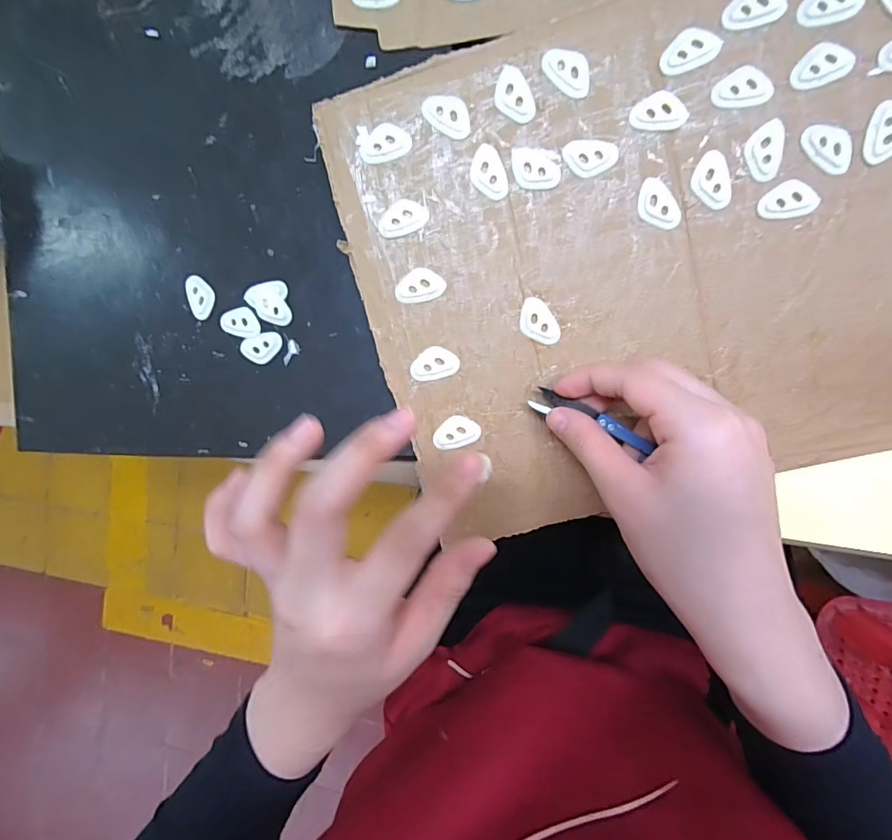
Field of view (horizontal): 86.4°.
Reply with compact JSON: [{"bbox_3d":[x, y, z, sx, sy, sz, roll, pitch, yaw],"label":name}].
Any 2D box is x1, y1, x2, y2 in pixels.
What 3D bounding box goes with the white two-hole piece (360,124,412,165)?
[{"bbox_3d":[-0.031,-0.139,0.236,0.026,0.004,0.017,-13,92,9],"label":"white two-hole piece"}]

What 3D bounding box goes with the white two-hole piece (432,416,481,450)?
[{"bbox_3d":[0.005,0.007,0.260,0.026,0.004,0.017,-21,90,9],"label":"white two-hole piece"}]

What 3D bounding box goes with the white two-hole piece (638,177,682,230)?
[{"bbox_3d":[0.104,-0.105,0.232,0.016,0.004,0.026,-38,87,9],"label":"white two-hole piece"}]

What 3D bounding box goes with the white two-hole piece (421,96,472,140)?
[{"bbox_3d":[0.001,-0.150,0.232,0.025,0.004,0.016,39,98,4],"label":"white two-hole piece"}]

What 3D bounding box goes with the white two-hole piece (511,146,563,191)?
[{"bbox_3d":[0.044,-0.124,0.235,0.024,0.004,0.018,9,95,8],"label":"white two-hole piece"}]

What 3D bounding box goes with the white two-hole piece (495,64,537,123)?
[{"bbox_3d":[0.032,-0.156,0.228,0.016,0.004,0.026,-24,90,9],"label":"white two-hole piece"}]

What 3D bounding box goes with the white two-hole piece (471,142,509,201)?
[{"bbox_3d":[0.021,-0.123,0.235,0.016,0.004,0.026,-17,91,9],"label":"white two-hole piece"}]

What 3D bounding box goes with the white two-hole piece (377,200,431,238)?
[{"bbox_3d":[-0.022,-0.103,0.242,0.026,0.004,0.016,-15,91,9],"label":"white two-hole piece"}]

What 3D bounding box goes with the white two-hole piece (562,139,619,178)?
[{"bbox_3d":[0.070,-0.128,0.229,0.025,0.004,0.017,-7,92,9],"label":"white two-hole piece"}]

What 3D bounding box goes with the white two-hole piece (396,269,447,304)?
[{"bbox_3d":[-0.014,-0.071,0.248,0.026,0.004,0.016,-14,91,9],"label":"white two-hole piece"}]

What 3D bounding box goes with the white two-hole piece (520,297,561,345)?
[{"bbox_3d":[0.048,-0.051,0.249,0.017,0.004,0.026,-36,88,9],"label":"white two-hole piece"}]

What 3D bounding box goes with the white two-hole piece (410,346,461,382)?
[{"bbox_3d":[-0.007,-0.030,0.255,0.026,0.004,0.017,-11,92,9],"label":"white two-hole piece"}]

